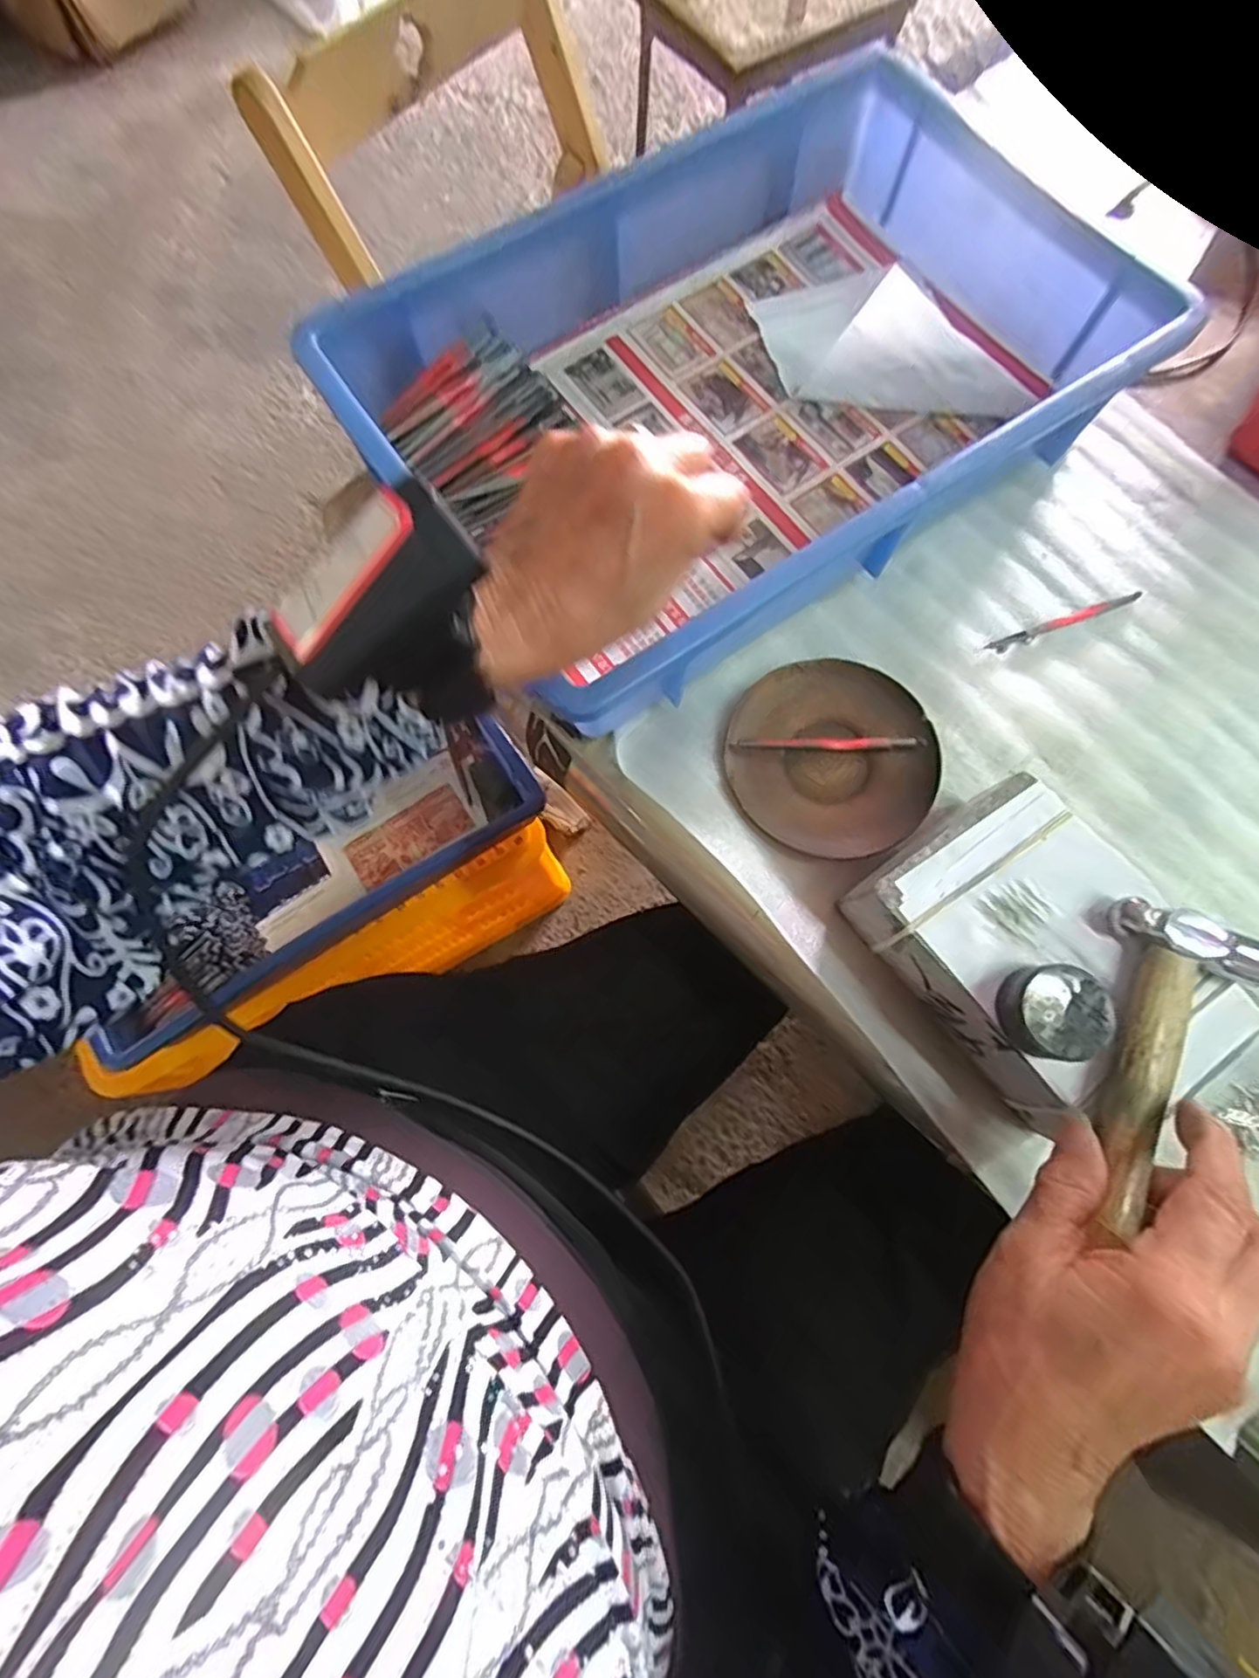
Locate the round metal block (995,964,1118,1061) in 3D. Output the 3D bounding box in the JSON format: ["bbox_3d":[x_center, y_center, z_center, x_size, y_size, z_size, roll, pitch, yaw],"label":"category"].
[{"bbox_3d":[0.175,0.072,0.273,0.036,0.022,0.036,0,75,0],"label":"round metal block"}]

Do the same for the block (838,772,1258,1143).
[{"bbox_3d":[0.190,0.056,0.314,0.099,0.060,0.145,-35,78,-9],"label":"block"}]

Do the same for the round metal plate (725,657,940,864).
[{"bbox_3d":[0.111,-0.045,0.366,0.111,0.011,0.111,0,75,0],"label":"round metal plate"}]

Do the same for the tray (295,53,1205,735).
[{"bbox_3d":[0.070,-0.271,0.393,0.417,0.076,0.273,-34,78,-9],"label":"tray"}]

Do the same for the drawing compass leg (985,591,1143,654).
[{"bbox_3d":[0.259,-0.130,0.393,0.101,0.004,0.008,-21,76,-6],"label":"drawing compass leg"}]

